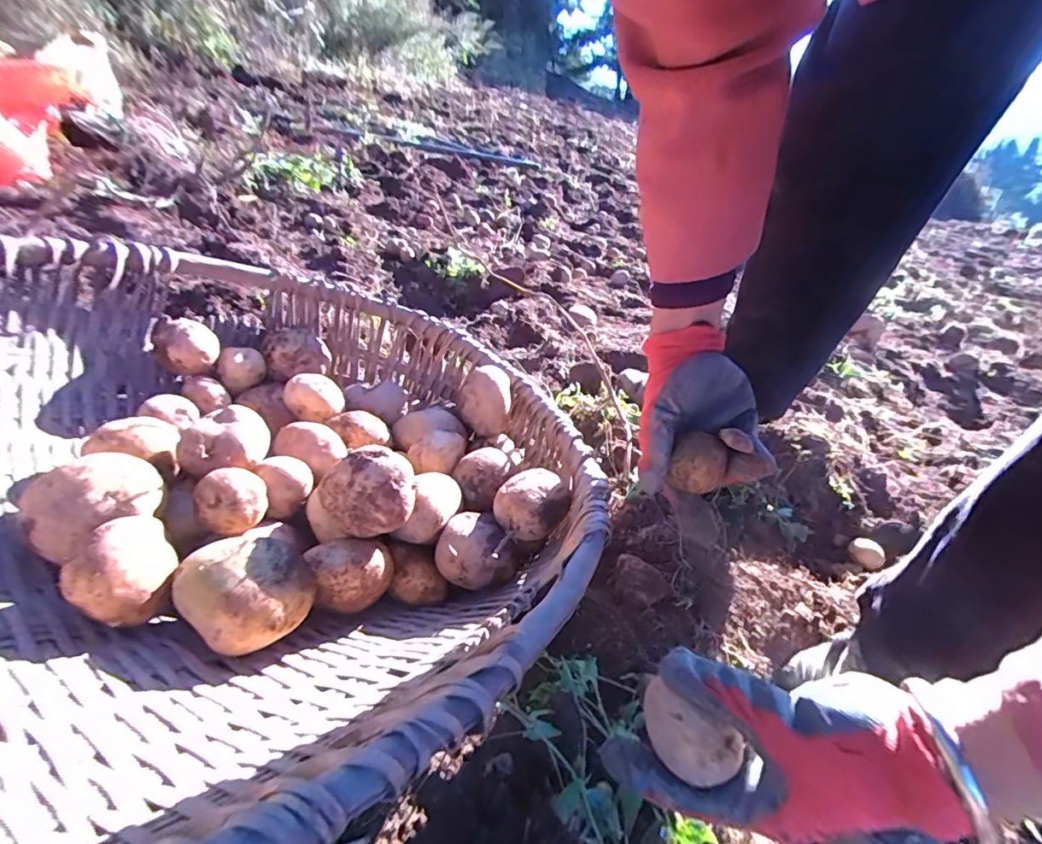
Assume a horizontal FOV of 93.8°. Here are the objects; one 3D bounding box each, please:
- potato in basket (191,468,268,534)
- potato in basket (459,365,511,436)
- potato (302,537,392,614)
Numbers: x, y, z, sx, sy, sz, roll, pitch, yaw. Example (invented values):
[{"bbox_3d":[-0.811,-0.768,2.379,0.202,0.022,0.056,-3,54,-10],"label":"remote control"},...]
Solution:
[{"bbox_3d":[-0.200,0.054,0.336,0.042,0.040,0.035,-21,41,-30],"label":"potato in basket"},{"bbox_3d":[-0.037,-0.024,0.509,0.051,0.057,0.047,-2,35,-6],"label":"potato in basket"},{"bbox_3d":[-0.120,0.106,0.344,0.053,0.044,0.039,-10,37,-17],"label":"potato"}]

